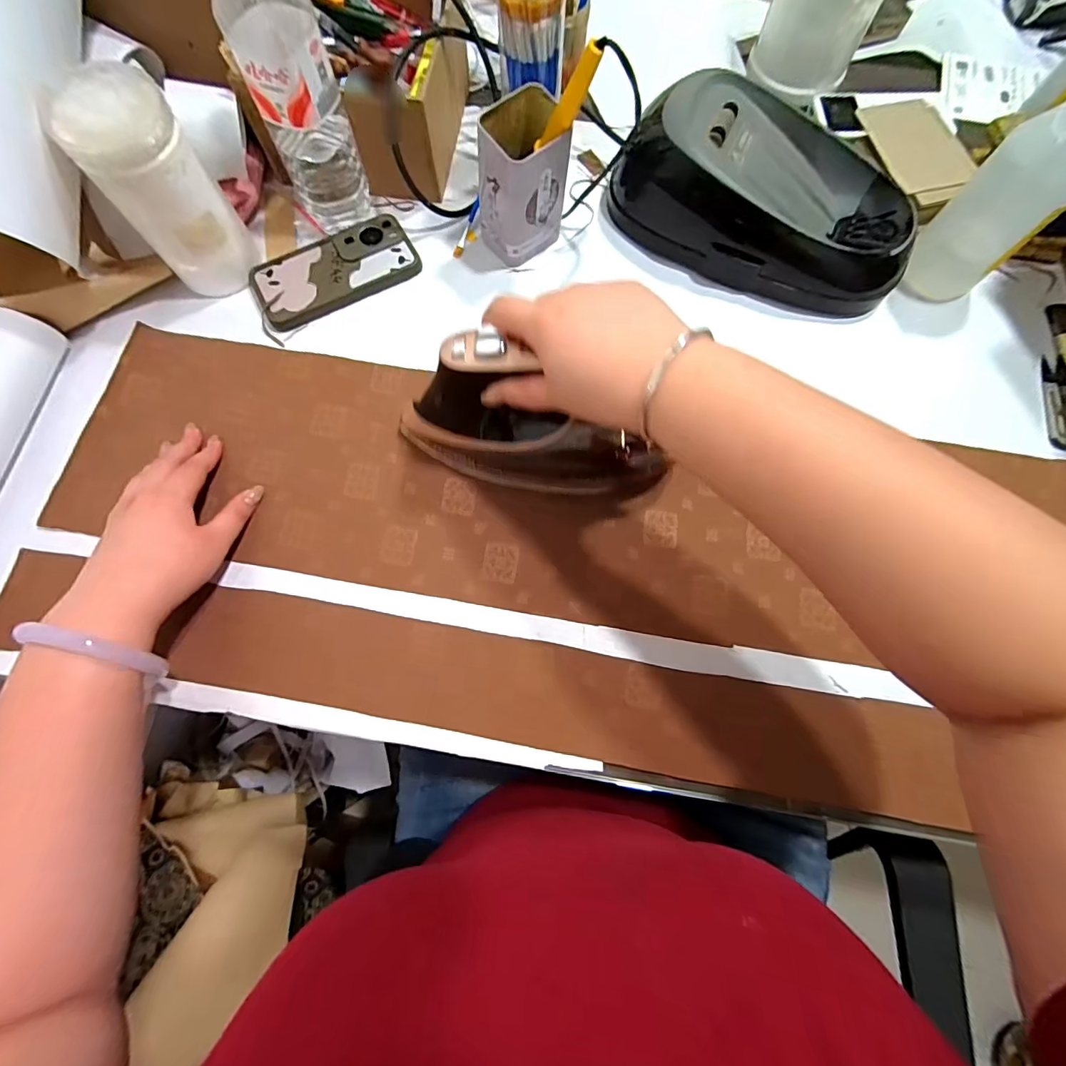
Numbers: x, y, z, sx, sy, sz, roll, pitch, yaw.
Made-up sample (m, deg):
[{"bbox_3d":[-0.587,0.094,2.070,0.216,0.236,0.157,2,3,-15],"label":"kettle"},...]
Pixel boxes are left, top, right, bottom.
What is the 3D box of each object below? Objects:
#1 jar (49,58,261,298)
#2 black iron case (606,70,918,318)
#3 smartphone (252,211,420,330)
[{"bbox_3d":[-0.320,-0.298,0.410,0.085,0.145,0.078,-39,79,-9],"label":"jar"},{"bbox_3d":[0.223,-0.330,0.451,0.296,0.094,0.152,19,77,4],"label":"black iron case"},{"bbox_3d":[-0.202,-0.269,0.477,0.161,0.011,0.079,-29,78,-7],"label":"smartphone"}]

